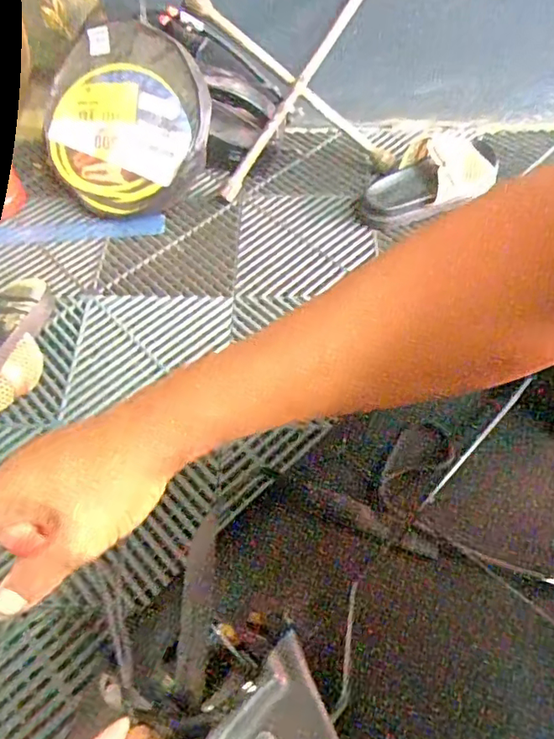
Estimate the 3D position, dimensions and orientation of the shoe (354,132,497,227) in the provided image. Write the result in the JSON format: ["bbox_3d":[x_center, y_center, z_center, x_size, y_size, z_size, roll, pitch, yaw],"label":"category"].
[{"bbox_3d":[0.229,-0.291,0.819,0.243,0.061,0.109,-26,60,-14],"label":"shoe"}]

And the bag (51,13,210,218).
[{"bbox_3d":[-0.223,-0.372,0.808,0.262,0.071,0.272,-14,94,23],"label":"bag"}]

